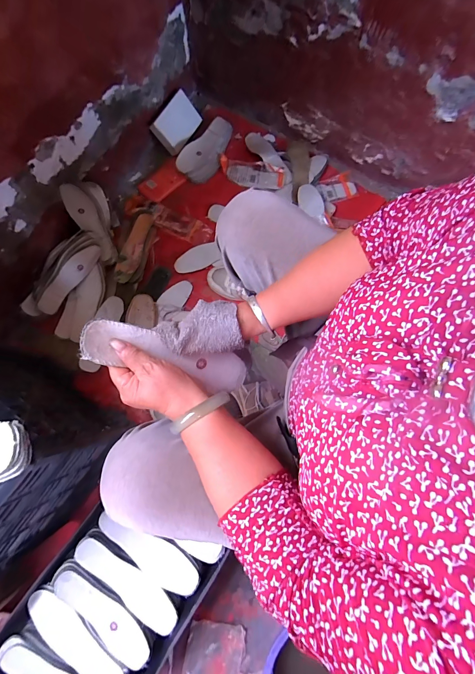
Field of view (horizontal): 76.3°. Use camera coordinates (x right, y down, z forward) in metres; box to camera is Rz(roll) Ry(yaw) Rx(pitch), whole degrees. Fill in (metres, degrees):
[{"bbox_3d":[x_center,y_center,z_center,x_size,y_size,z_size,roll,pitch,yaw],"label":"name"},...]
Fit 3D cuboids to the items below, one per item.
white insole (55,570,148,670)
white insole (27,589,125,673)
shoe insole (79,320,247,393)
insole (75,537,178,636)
[{"bbox_3d":[-0.259,0.536,0.579,0.219,0.017,0.066,38,80,7],"label":"white insole"},{"bbox_3d":[-0.310,0.580,0.572,0.229,0.020,0.079,42,80,7],"label":"white insole"},{"bbox_3d":[-0.080,0.028,0.386,0.218,0.016,0.051,20,75,-35],"label":"shoe insole"},{"bbox_3d":[-0.218,0.481,0.585,0.230,0.015,0.074,33,79,6],"label":"insole"}]

